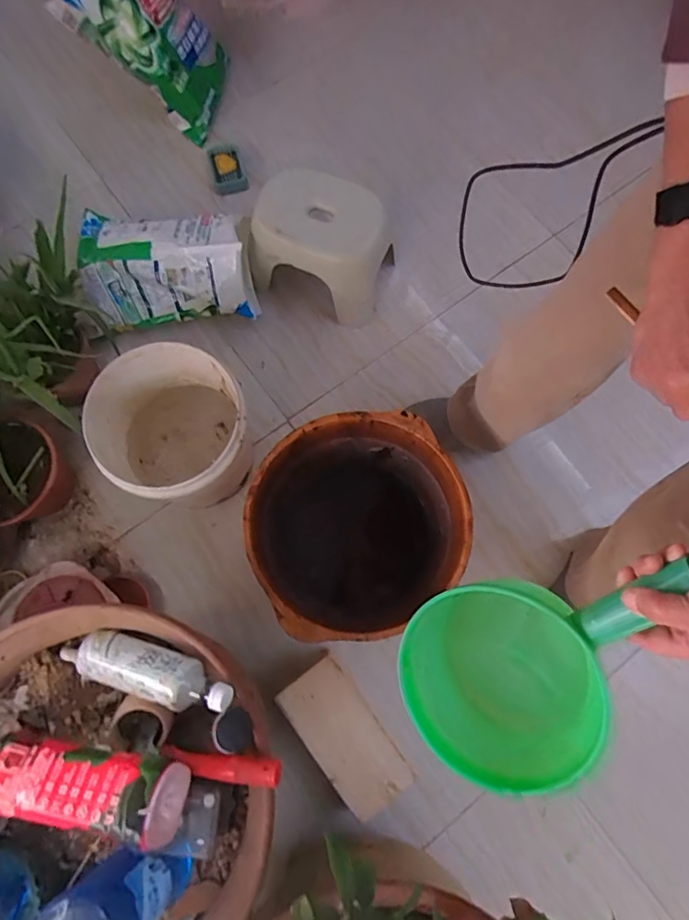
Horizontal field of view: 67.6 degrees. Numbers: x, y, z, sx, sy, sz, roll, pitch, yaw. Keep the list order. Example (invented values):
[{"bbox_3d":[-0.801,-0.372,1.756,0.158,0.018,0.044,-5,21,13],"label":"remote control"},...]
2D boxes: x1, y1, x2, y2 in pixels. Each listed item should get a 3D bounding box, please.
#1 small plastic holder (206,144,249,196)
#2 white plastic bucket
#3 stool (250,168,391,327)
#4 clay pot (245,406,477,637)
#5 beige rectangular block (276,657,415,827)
[{"bbox_3d":[-0.291,-0.720,1.272,0.086,0.036,0.143,-14,75,-5],"label":"small plastic holder"},{"bbox_3d":[-0.304,-0.045,0.975,0.265,0.254,0.249,0,75,-1],"label":"white plastic bucket"},{"bbox_3d":[-0.048,-0.469,1.118,0.276,0.192,0.212,19,75,4],"label":"stool"},{"bbox_3d":[0.018,0.118,0.925,0.348,0.220,0.332,0,75,-1],"label":"clay pot"},{"bbox_3d":[-0.001,0.461,0.860,0.117,0.010,0.235,-33,73,-23],"label":"beige rectangular block"}]

